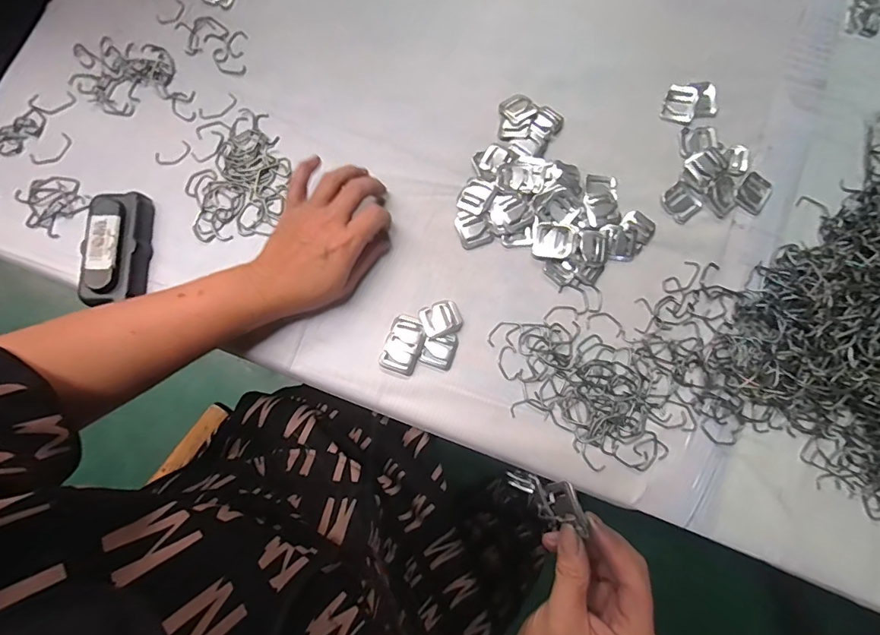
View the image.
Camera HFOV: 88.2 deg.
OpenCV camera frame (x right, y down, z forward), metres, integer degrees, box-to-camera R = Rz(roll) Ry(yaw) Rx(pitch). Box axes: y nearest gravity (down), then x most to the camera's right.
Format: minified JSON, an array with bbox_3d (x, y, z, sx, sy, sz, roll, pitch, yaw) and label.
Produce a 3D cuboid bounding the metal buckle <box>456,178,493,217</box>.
[{"bbox_3d":[0.033,-0.113,0.424,0.027,0.005,0.032,28,80,5],"label":"metal buckle"}]

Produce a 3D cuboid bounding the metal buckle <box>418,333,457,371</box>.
[{"bbox_3d":[-0.001,0.028,0.403,0.028,0.004,0.033,20,79,4],"label":"metal buckle"}]

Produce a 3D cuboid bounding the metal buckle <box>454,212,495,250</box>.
[{"bbox_3d":[0.031,-0.082,0.421,0.029,0.005,0.034,-18,79,-4],"label":"metal buckle"}]

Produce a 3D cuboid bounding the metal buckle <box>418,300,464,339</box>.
[{"bbox_3d":[0.001,0.001,0.405,0.035,0.004,0.030,-28,80,-6],"label":"metal buckle"}]

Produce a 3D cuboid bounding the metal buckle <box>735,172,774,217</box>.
[{"bbox_3d":[0.297,-0.118,0.428,0.028,0.007,0.036,35,80,6],"label":"metal buckle"}]

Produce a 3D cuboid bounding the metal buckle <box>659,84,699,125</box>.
[{"bbox_3d":[0.233,-0.206,0.440,0.029,0.009,0.036,17,79,3],"label":"metal buckle"}]

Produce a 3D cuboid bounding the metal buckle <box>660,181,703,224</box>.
[{"bbox_3d":[0.229,-0.109,0.429,0.032,0.006,0.034,-40,81,-8],"label":"metal buckle"}]

